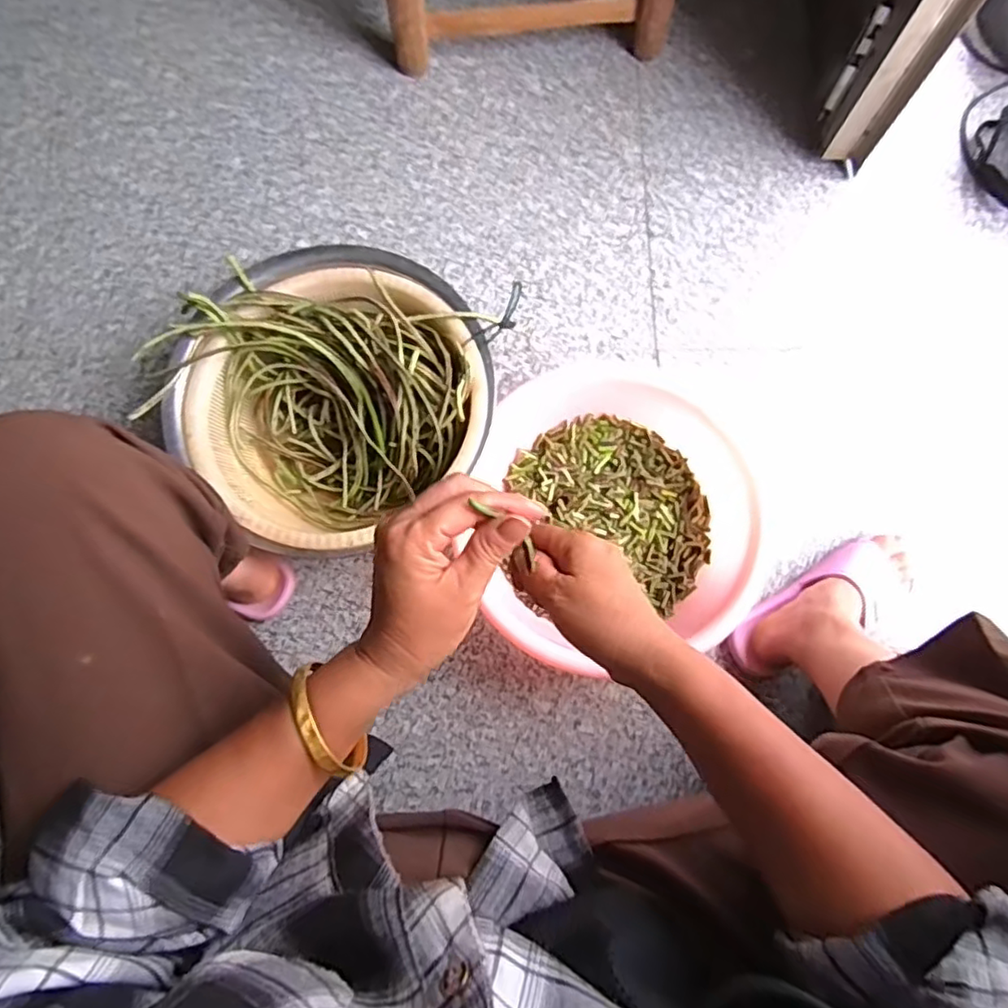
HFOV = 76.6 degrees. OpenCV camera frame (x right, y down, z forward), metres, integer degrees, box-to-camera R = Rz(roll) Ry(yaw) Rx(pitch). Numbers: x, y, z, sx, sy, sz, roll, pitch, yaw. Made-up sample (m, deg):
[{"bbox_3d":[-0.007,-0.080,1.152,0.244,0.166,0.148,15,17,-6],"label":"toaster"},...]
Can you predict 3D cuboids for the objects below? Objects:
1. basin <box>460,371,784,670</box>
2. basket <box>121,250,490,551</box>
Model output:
[{"bbox_3d":[0.118,0.004,0.704,0.312,0.107,0.346,21,78,4],"label":"basin"},{"bbox_3d":[-0.190,-0.122,0.724,0.321,0.123,0.303,-35,80,-8],"label":"basket"}]

